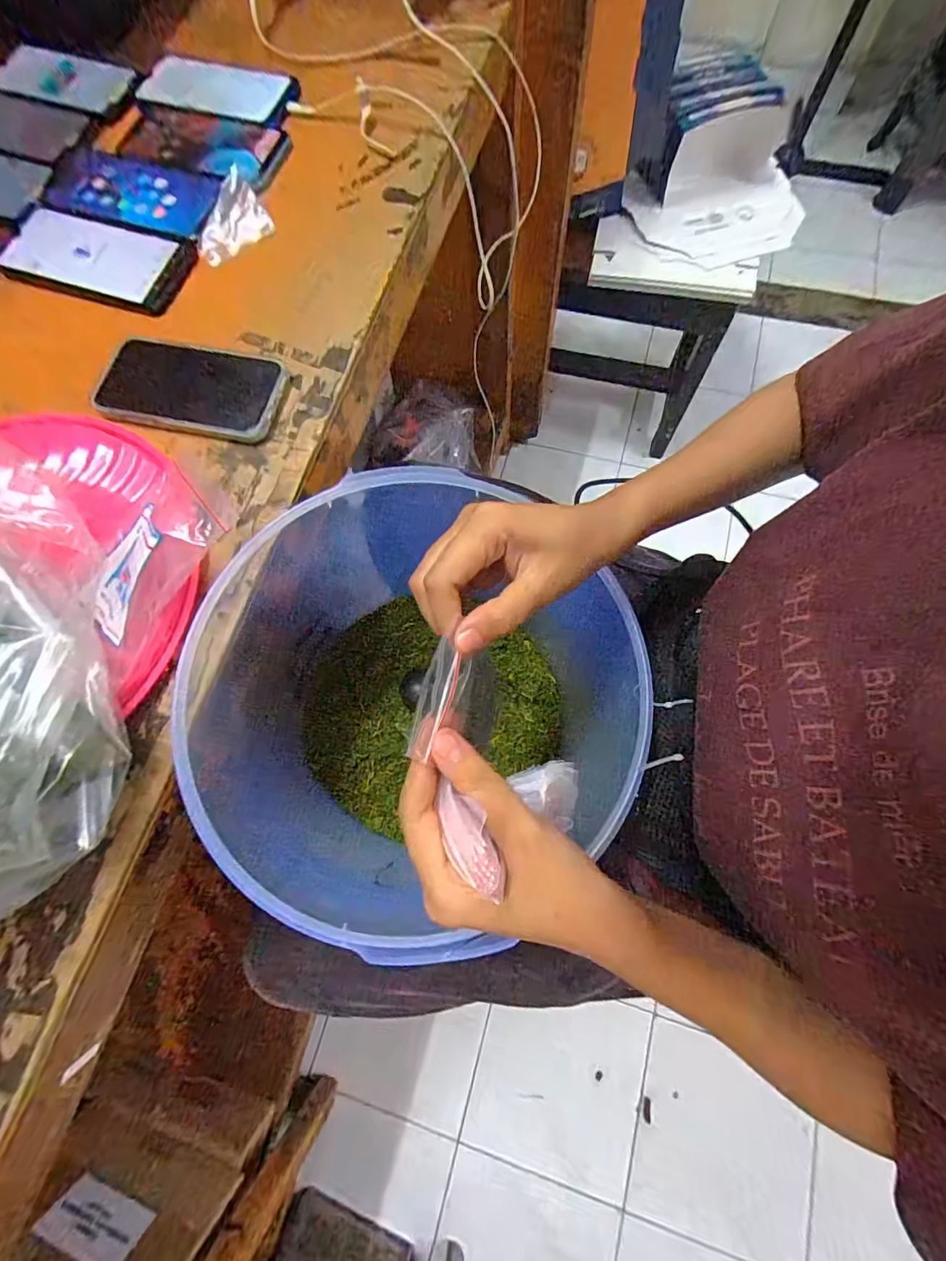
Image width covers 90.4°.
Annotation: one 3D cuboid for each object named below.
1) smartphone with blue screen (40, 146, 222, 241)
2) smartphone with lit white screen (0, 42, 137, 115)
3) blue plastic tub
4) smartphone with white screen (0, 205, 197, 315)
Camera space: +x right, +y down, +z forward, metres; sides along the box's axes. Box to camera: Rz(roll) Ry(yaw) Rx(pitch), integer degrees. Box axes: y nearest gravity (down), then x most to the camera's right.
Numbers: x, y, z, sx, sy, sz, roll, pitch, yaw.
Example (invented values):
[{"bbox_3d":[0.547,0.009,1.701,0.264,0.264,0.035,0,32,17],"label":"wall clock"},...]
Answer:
[{"bbox_3d":[-0.315,-0.410,0.433,0.169,0.009,0.084,19,75,9],"label":"smartphone with blue screen"},{"bbox_3d":[-0.427,-0.570,0.487,0.157,0.012,0.064,19,88,5],"label":"smartphone with lit white screen"},{"bbox_3d":[-0.049,0.054,0.386,0.277,0.215,0.279,-1,73,3],"label":"blue plastic tub"},{"bbox_3d":[-0.334,-0.331,0.417,0.155,0.014,0.079,15,74,8],"label":"smartphone with white screen"}]

